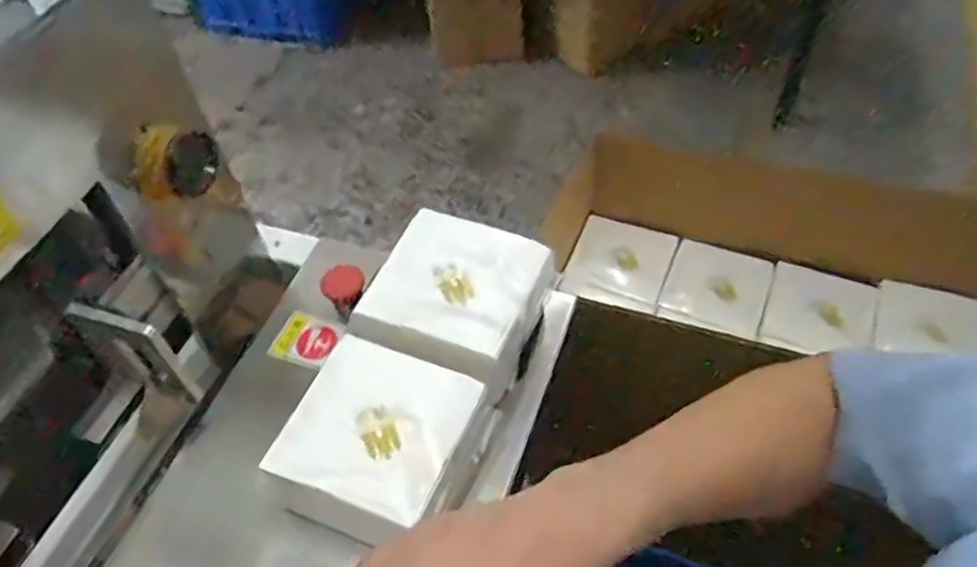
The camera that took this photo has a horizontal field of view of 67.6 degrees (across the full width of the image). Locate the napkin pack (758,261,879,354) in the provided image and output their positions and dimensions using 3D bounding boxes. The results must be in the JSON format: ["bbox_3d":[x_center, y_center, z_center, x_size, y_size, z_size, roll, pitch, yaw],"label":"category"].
[{"bbox_3d":[0.393,0.036,0.870,0.119,0.031,0.114,16,55,17],"label":"napkin pack"}]

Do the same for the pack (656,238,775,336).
[{"bbox_3d":[0.279,0.001,0.886,0.121,0.024,0.112,20,63,2],"label":"pack"}]

